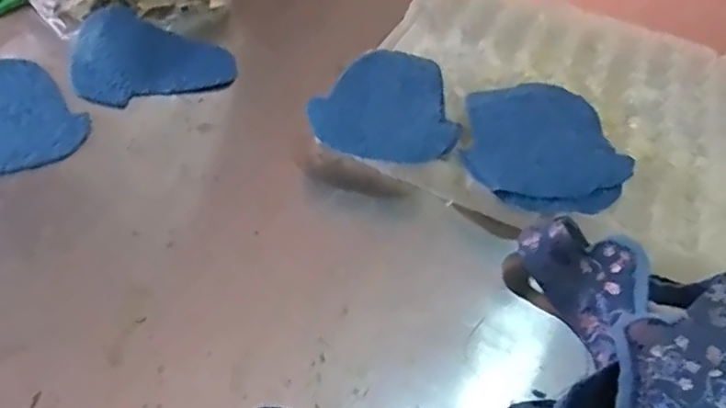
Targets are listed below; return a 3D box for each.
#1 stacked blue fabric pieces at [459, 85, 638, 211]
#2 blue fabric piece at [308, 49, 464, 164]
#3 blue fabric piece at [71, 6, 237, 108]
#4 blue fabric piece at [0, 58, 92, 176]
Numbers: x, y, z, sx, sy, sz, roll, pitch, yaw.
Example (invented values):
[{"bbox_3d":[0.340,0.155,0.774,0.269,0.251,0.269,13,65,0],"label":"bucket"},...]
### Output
[{"bbox_3d":[0.163,-0.058,0.559,0.138,0.031,0.171,12,46,4],"label":"stacked blue fabric pieces"},{"bbox_3d":[0.017,-0.094,0.560,0.125,0.016,0.139,2,46,-5],"label":"blue fabric piece"},{"bbox_3d":[-0.211,-0.153,0.620,0.149,0.024,0.126,-9,48,-15],"label":"blue fabric piece"},{"bbox_3d":[-0.323,-0.078,0.541,0.123,0.007,0.155,-32,58,-31],"label":"blue fabric piece"}]

